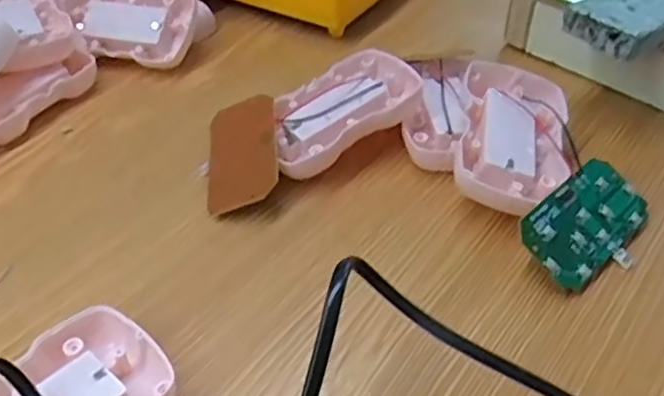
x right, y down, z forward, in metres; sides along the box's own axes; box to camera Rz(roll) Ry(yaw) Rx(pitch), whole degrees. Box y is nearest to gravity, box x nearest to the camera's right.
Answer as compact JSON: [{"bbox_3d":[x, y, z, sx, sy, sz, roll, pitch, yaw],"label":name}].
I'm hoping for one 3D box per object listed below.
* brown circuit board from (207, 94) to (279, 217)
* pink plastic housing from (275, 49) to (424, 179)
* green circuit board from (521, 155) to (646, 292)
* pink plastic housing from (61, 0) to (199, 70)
[{"bbox_3d":[-0.046,-0.023,0.352,0.037,0.004,0.069,-18,50,14],"label":"brown circuit board"},{"bbox_3d":[0.003,-0.045,0.370,0.087,0.017,0.055,-39,53,-19],"label":"pink plastic housing"},{"bbox_3d":[0.117,0.012,0.315,0.069,0.004,0.042,-33,78,-29],"label":"green circuit board"},{"bbox_3d":[-0.129,-0.110,0.442,0.086,0.018,0.055,8,72,6],"label":"pink plastic housing"}]

